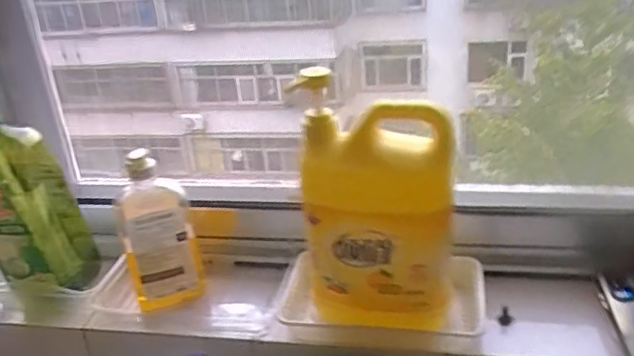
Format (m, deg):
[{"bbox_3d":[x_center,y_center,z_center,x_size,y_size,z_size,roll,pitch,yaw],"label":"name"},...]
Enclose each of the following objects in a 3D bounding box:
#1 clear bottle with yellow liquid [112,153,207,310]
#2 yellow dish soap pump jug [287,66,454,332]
[{"bbox_3d":[-0.185,0.063,0.684,0.089,0.182,0.058,-12,27,-14],"label":"clear bottle with yellow liquid"},{"bbox_3d":[0.056,0.028,0.574,0.144,0.229,0.076,2,27,14],"label":"yellow dish soap pump jug"}]

